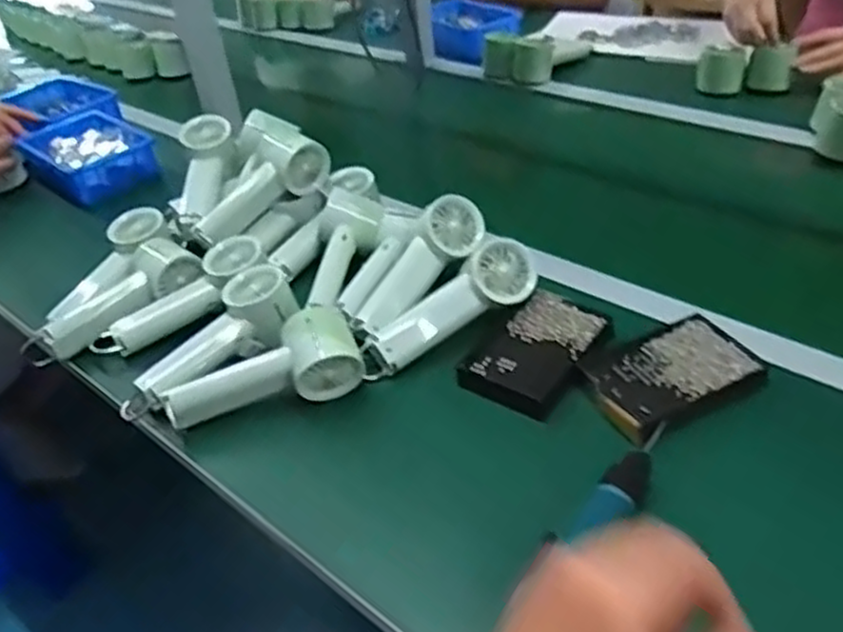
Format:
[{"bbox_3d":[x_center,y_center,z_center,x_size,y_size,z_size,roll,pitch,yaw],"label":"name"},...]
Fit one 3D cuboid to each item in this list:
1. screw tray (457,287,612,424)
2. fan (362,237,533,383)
[{"bbox_3d":[0.110,0.033,0.695,0.092,0.029,0.134,20,45,31],"label":"screw tray"},{"bbox_3d":[0.021,-0.008,0.716,0.194,0.048,0.065,-35,43,-9],"label":"fan"}]

